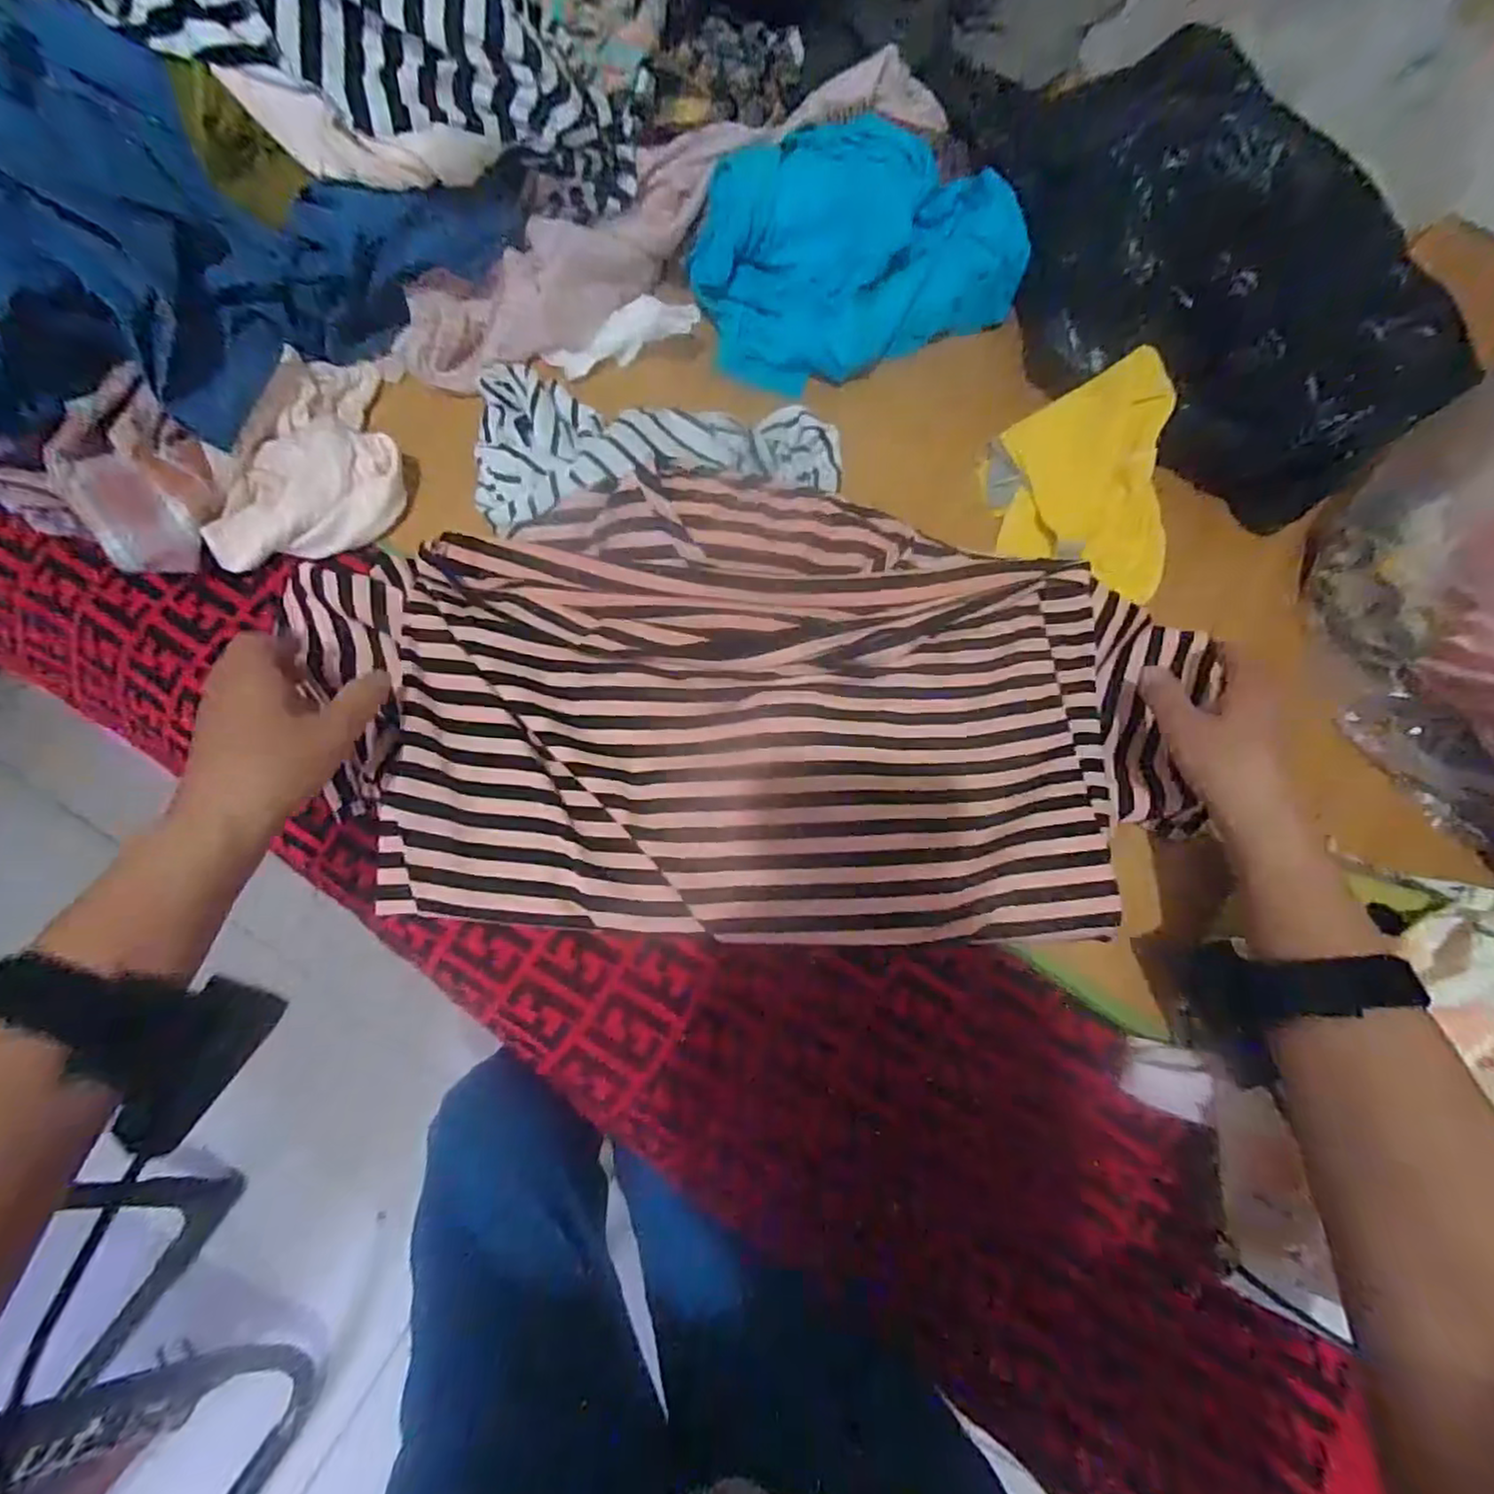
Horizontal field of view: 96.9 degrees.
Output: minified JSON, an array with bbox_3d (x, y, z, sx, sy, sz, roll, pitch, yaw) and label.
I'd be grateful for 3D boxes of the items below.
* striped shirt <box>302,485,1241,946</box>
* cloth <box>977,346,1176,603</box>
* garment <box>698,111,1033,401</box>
[{"bbox_3d":[0.011,-0.026,0.434,0.565,0.055,0.289,-1,78,-1],"label":"striped shirt"},{"bbox_3d":[0.251,-0.194,0.492,0.124,0.055,0.161,-6,74,-6],"label":"cloth"},{"bbox_3d":[0.083,-0.399,0.528,0.244,0.080,0.157,-23,76,-11],"label":"garment"}]

